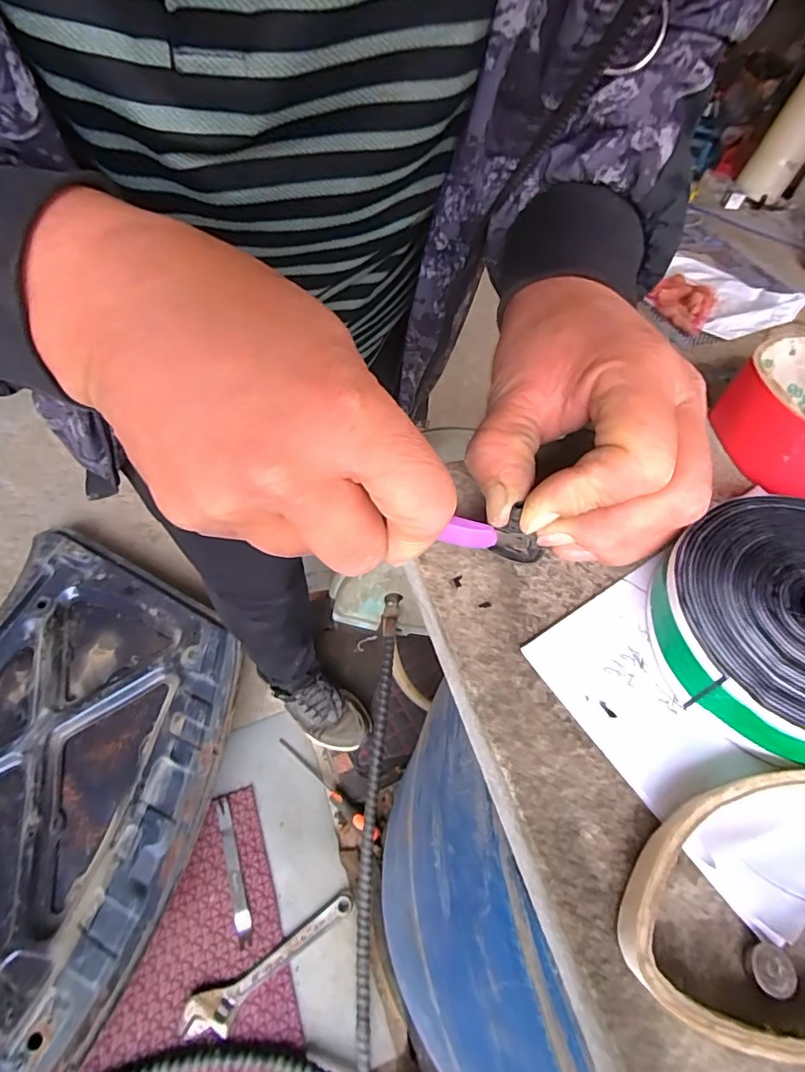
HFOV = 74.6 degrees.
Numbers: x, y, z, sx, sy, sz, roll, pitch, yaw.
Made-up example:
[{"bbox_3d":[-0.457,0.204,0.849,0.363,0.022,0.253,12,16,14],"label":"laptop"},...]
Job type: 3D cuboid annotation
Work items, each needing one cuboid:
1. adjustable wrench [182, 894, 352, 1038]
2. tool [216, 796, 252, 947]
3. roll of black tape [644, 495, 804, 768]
[{"bbox_3d":[-0.202,0.684,0.841,0.278,0.017,0.060,-23,59,-21],"label":"adjustable wrench"},{"bbox_3d":[-0.295,0.577,0.923,0.025,0.013,0.226,-14,57,-16],"label":"tool"},{"bbox_3d":[0.140,0.032,0.186,0.096,0.030,0.090,3,54,-4],"label":"roll of black tape"}]

